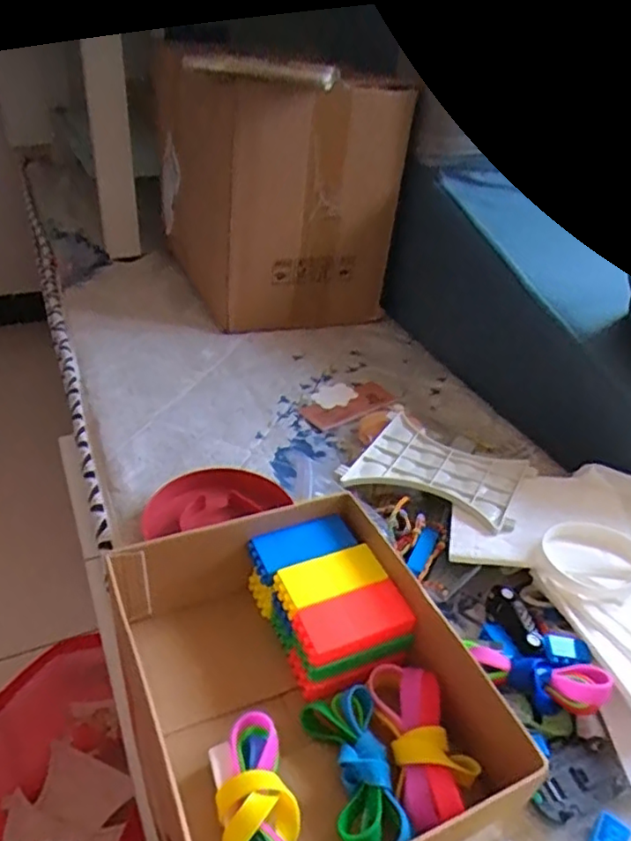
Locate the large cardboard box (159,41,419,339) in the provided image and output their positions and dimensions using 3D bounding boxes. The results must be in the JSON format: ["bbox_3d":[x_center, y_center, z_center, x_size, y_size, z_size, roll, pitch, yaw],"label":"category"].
[{"bbox_3d":[-0.061,-0.302,0.826,0.247,0.289,0.270,-11,39,-22],"label":"large cardboard box"}]

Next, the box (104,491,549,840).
[{"bbox_3d":[-0.010,0.156,0.364,0.169,0.082,0.219,-12,39,-22],"label":"box"}]

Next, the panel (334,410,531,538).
[{"bbox_3d":[0.107,0.044,0.548,0.136,0.009,0.118,20,36,25],"label":"panel"}]

